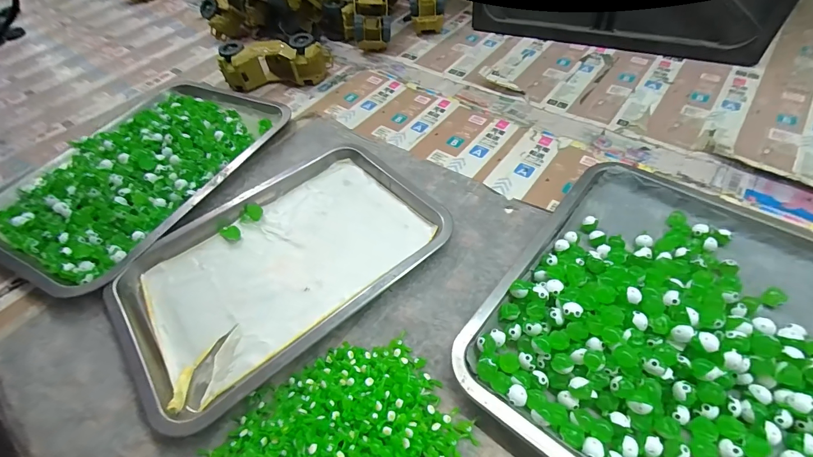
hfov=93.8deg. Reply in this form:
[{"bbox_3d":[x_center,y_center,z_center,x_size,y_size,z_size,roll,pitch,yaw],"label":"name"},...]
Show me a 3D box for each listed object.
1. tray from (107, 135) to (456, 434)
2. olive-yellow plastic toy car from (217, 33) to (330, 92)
[{"bbox_3d":[-0.127,0.030,0.390,0.320,0.022,0.206,-34,56,-20],"label":"tray"},{"bbox_3d":[-0.211,-0.271,0.618,0.172,0.056,0.065,-7,51,1],"label":"olive-yellow plastic toy car"}]

